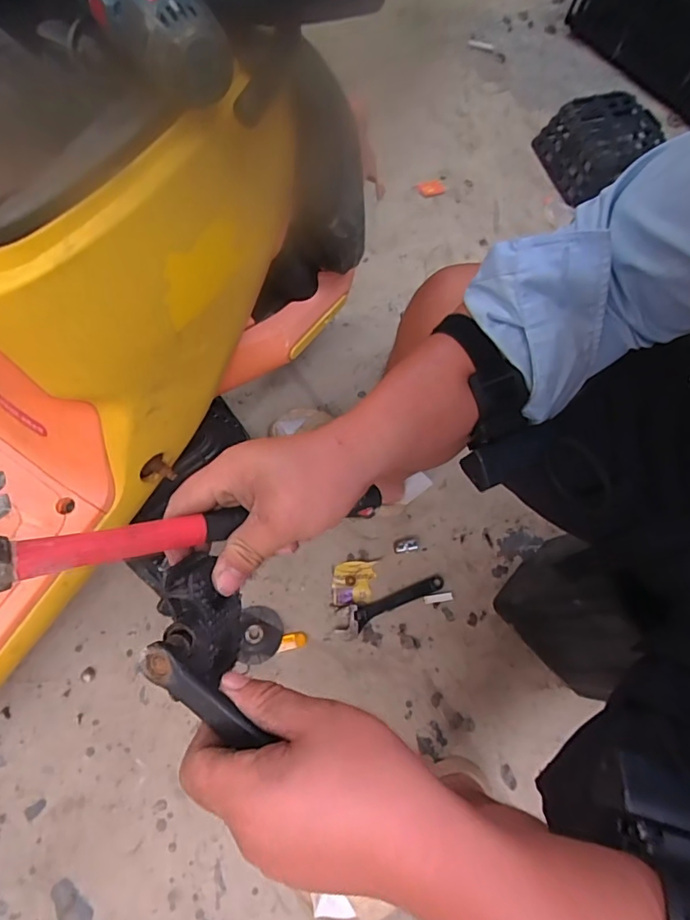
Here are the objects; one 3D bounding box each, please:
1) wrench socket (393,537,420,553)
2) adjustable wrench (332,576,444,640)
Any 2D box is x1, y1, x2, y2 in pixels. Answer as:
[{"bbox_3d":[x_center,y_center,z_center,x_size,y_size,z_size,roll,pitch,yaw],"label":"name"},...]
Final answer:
[{"bbox_3d":[0.112,0.151,0.899,0.050,0.019,0.028,-11,65,-7],"label":"wrench socket"},{"bbox_3d":[0.077,0.248,0.842,0.206,0.024,0.053,-16,66,-9],"label":"adjustable wrench"}]

